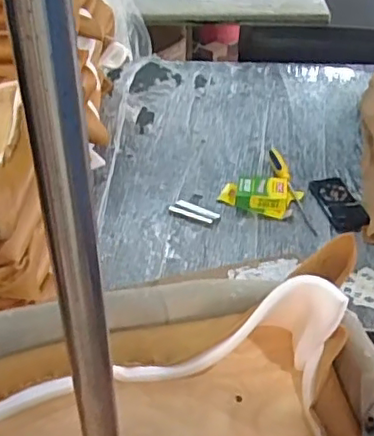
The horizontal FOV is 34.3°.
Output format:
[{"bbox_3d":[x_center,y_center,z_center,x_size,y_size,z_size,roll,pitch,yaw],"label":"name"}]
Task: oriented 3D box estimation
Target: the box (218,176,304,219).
[{"bbox_3d":[0.166,-0.058,1.362,0.183,0.043,0.110,10,40,11],"label":"box"}]

